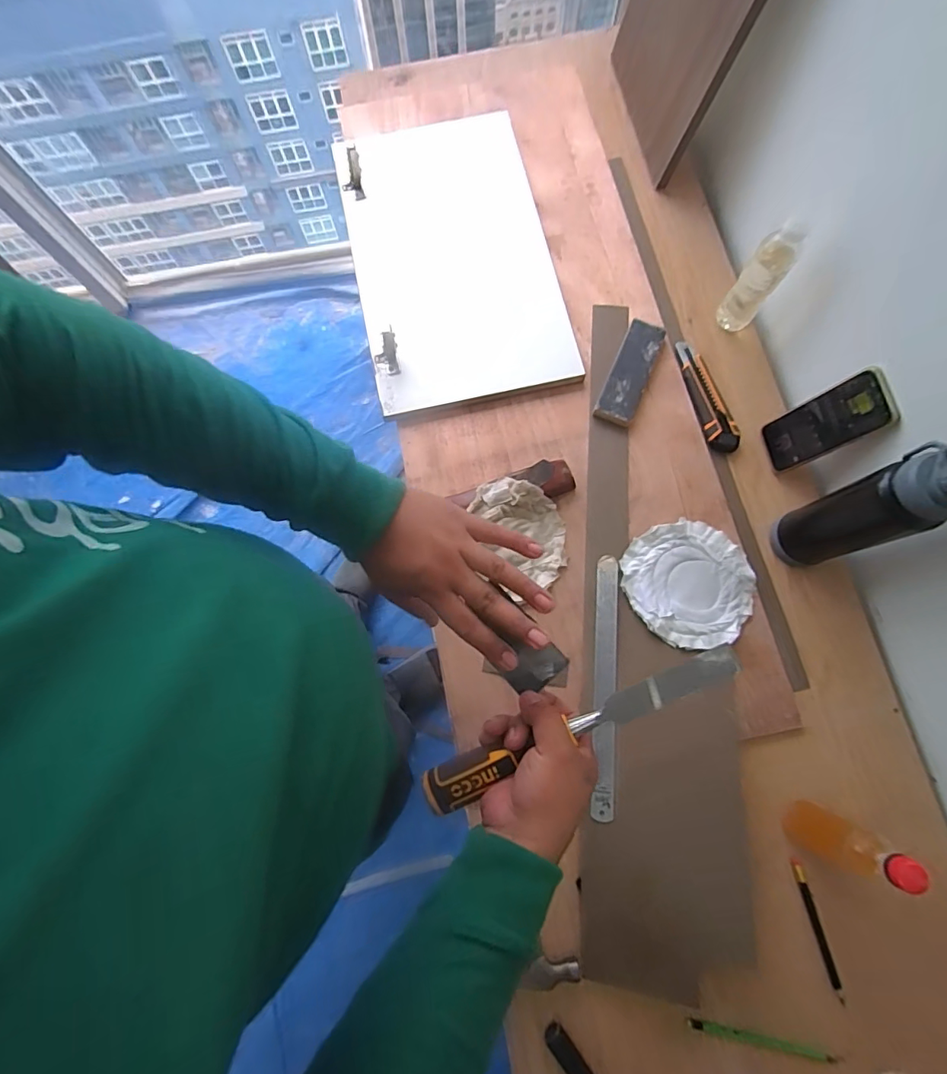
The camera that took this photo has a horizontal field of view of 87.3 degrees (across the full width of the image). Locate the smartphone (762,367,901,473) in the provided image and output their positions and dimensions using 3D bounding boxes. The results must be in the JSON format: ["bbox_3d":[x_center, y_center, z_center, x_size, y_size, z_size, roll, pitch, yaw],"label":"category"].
[{"bbox_3d":[0.480,-0.154,0.683,0.014,0.169,0.077,-8,79,-22],"label":"smartphone"}]

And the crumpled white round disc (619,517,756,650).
[{"bbox_3d":[0.305,0.065,0.697,0.172,0.019,0.173,0,76,1],"label":"crumpled white round disc"}]

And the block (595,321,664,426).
[{"bbox_3d":[0.245,-0.259,0.774,0.057,0.016,0.182,22,78,7],"label":"block"}]

